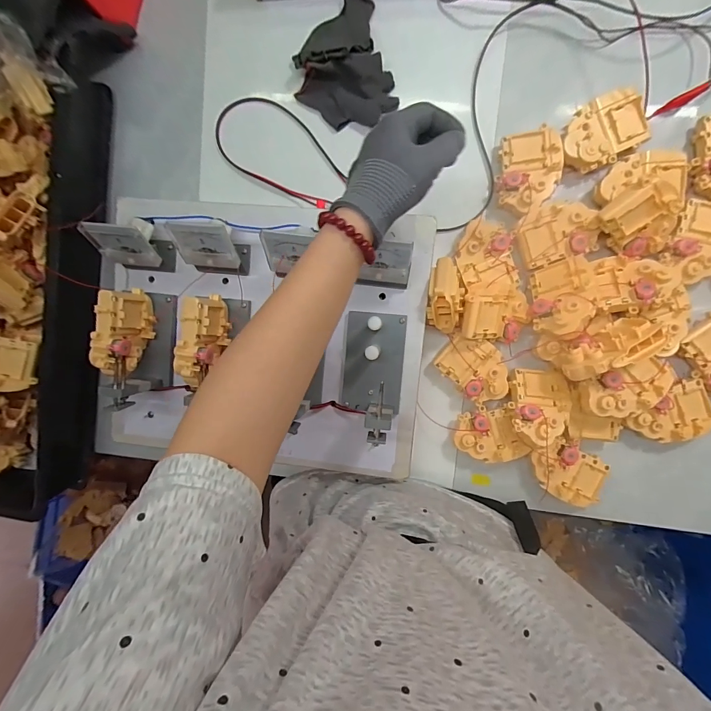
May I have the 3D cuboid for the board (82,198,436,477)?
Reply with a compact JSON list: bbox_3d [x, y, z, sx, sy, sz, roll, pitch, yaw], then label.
[{"bbox_3d":[-0.118,-0.018,0.437,0.390,0.104,0.332,7,96,6],"label":"board"}]

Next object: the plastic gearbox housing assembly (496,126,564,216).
[{"bbox_3d":[0.215,-0.225,0.457,0.072,0.031,0.096,-6,94,7],"label":"plastic gearbox housing assembly"}]

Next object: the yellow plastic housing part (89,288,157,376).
[{"bbox_3d":[-0.267,-0.028,0.430,0.027,0.067,0.093,12,96,6],"label":"yellow plastic housing part"}]

